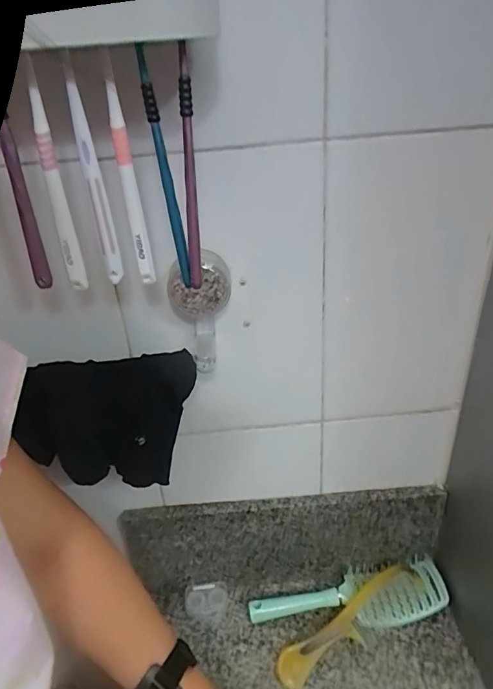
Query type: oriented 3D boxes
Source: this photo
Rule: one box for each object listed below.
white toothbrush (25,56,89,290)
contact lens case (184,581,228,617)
[{"bbox_3d":[-0.137,-0.113,0.328,0.012,0.150,0.007,-15,31,-18],"label":"white toothbrush"},{"bbox_3d":[-0.054,0.346,0.615,0.059,0.017,0.038,-5,28,-2],"label":"contact lens case"}]

